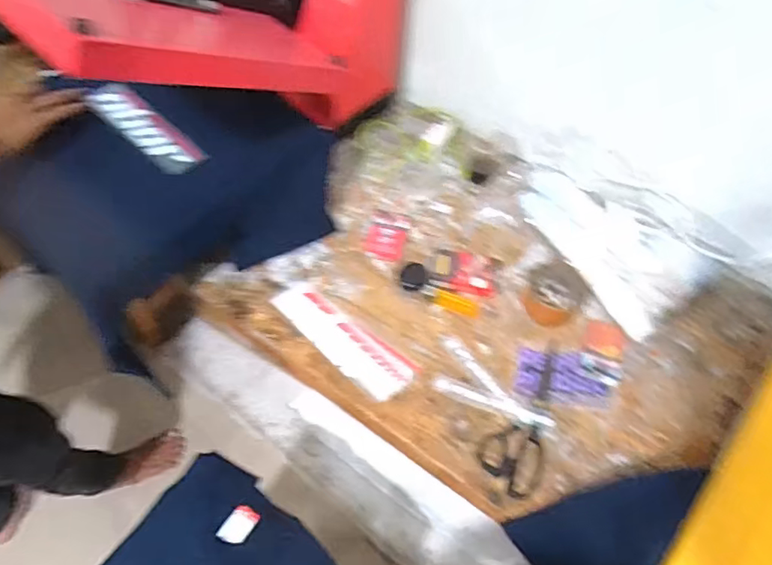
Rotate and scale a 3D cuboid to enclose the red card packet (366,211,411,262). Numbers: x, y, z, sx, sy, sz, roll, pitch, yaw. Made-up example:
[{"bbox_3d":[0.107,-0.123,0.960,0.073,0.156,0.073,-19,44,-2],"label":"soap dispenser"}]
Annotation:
[{"bbox_3d":[0.003,-0.075,0.890,0.059,0.010,0.093,12,58,4],"label":"red card packet"}]

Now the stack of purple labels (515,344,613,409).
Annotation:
[{"bbox_3d":[0.244,0.127,0.782,0.127,0.013,0.069,12,57,4],"label":"stack of purple labels"}]

